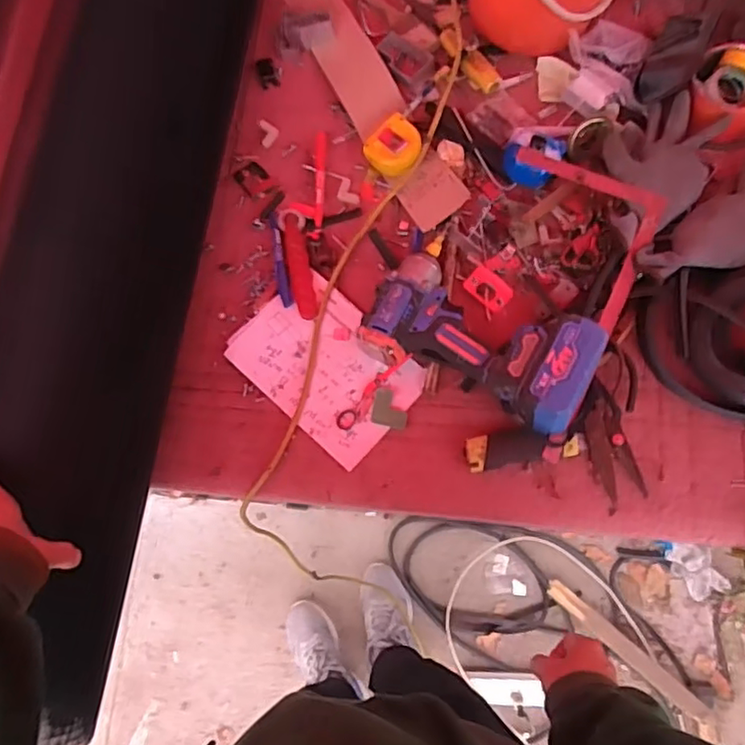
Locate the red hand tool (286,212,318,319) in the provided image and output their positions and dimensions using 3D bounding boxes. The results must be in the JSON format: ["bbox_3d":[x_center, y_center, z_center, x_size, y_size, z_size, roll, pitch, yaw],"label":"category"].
[{"bbox_3d":[-0.088,-0.132,0.751,0.027,0.010,0.139,-8,76,-3],"label":"red hand tool"}]

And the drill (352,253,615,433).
[{"bbox_3d":[0.119,-0.032,0.670,0.239,0.070,0.117,26,76,24],"label":"drill"}]

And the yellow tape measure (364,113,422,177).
[{"bbox_3d":[0.029,-0.284,0.770,0.064,0.028,0.062,-36,79,-9],"label":"yellow tape measure"}]

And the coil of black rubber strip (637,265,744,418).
[{"bbox_3d":[0.422,-0.036,0.665,0.219,0.083,0.176,-8,76,-3],"label":"coil of black rubber strip"}]

